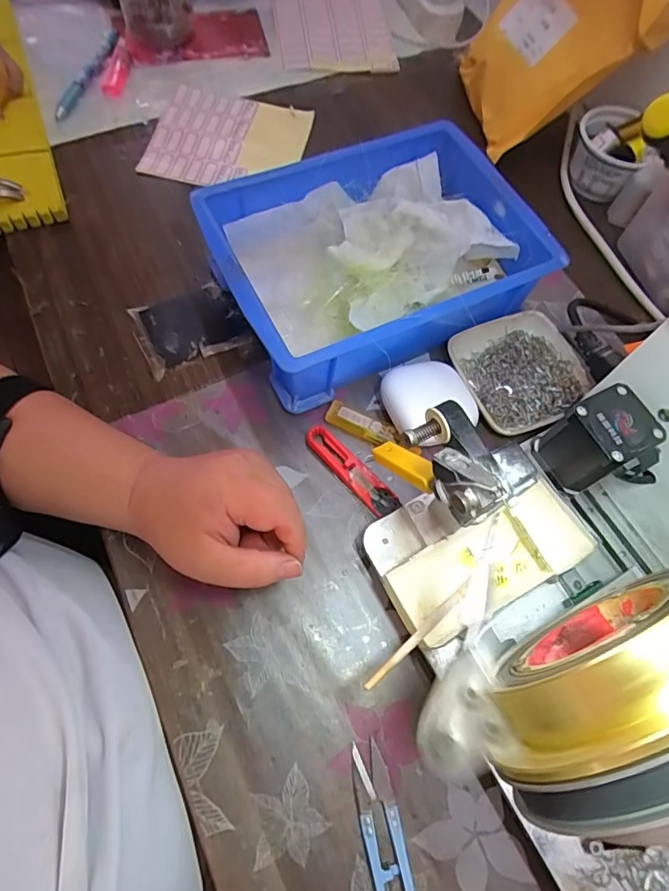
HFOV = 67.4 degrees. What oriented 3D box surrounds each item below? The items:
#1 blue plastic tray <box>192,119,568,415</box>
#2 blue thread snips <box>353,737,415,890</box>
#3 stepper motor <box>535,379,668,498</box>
[{"bbox_3d":[0.035,-0.151,0.412,0.247,0.074,0.181,-22,70,-13],"label":"blue plastic tray"},{"bbox_3d":[0.029,0.228,0.284,0.023,0.009,0.101,-11,68,-9],"label":"blue thread snips"},{"bbox_3d":[0.163,0.003,0.308,0.050,0.062,0.055,-21,70,-13],"label":"stepper motor"}]

